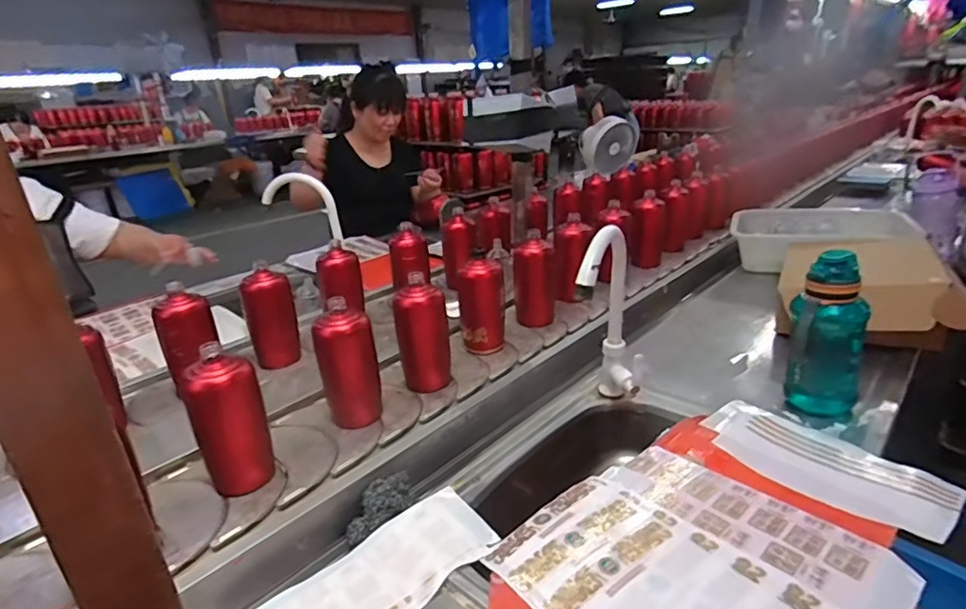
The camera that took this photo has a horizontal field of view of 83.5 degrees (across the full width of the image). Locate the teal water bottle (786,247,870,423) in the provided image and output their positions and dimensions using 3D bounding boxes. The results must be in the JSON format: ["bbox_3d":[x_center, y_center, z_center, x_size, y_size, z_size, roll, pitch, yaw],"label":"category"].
[{"bbox_3d":[0.497,0.043,0.780,0.099,0.221,0.080,14,28,36],"label":"teal water bottle"}]

